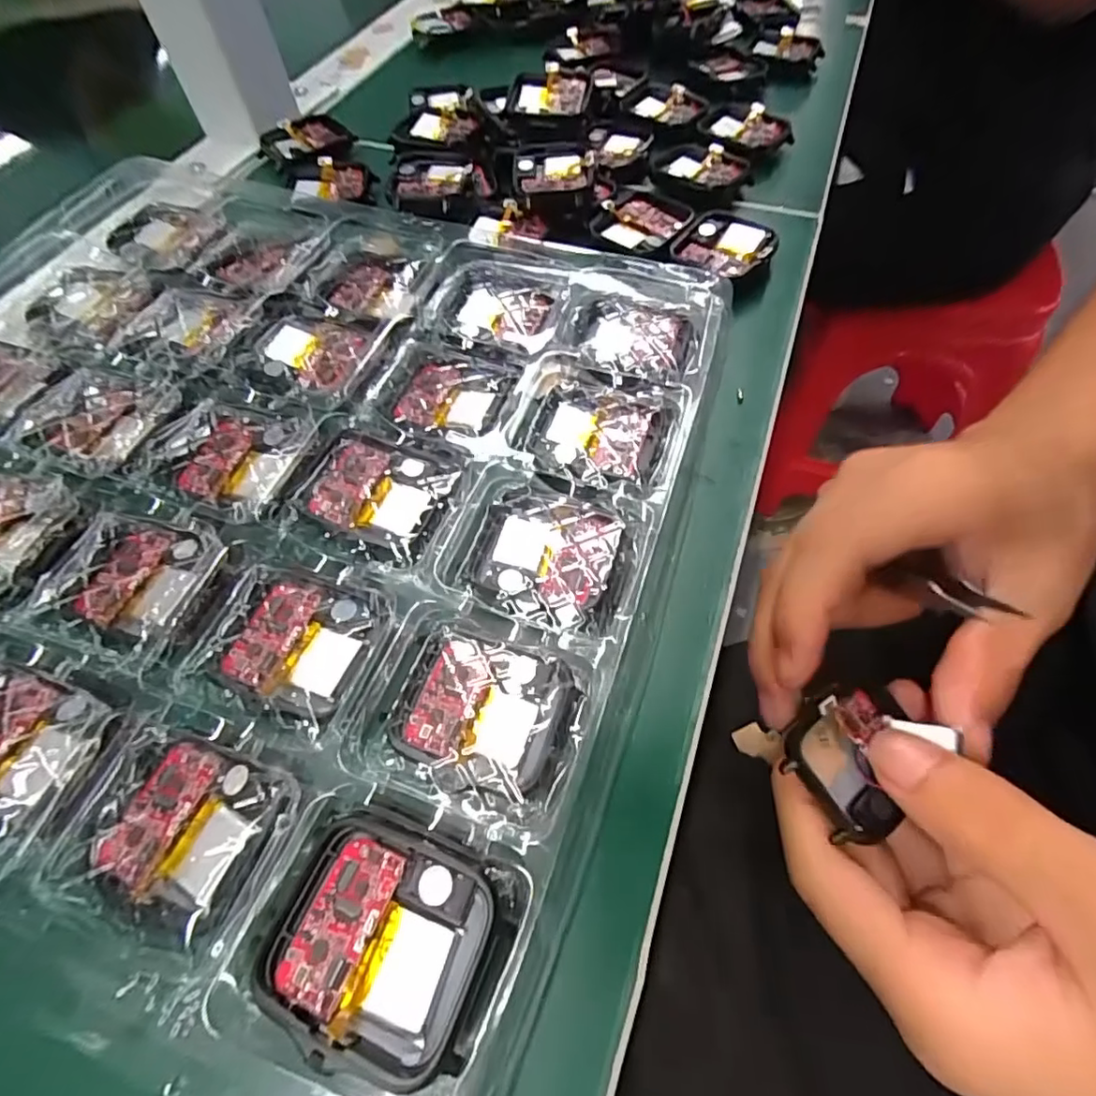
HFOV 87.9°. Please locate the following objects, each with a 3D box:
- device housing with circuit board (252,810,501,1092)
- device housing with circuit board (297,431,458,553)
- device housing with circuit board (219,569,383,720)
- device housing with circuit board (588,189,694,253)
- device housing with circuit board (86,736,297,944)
[{"bbox_3d":[-0.034,0.081,0.120,0.044,0.015,0.039,17,61,13],"label":"device housing with circuit board"},{"bbox_3d":[-0.053,-0.018,0.181,0.044,0.009,0.035,17,61,13],"label":"device housing with circuit board"},{"bbox_3d":[-0.070,0.025,0.161,0.037,0.008,0.038,11,60,9],"label":"device housing with circuit board"},{"bbox_3d":[0.044,-0.148,0.257,0.037,0.005,0.043,32,66,20],"label":"device housing with circuit board"},{"bbox_3d":[-0.086,0.068,0.137,0.039,0.008,0.037,14,61,11],"label":"device housing with circuit board"}]

